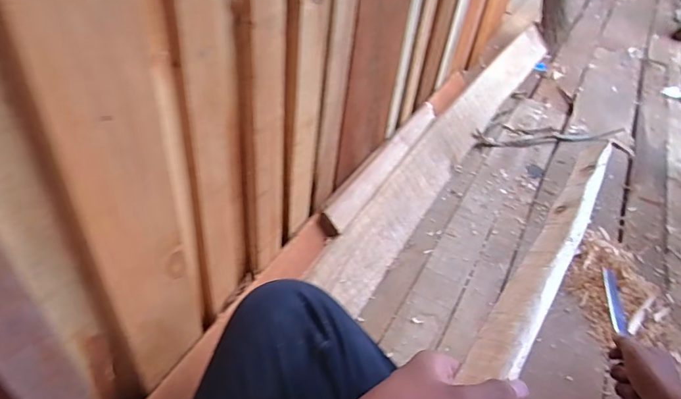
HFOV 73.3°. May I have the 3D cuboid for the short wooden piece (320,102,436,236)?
[{"bbox_3d":[0.105,-0.095,0.988,0.057,0.032,0.531,48,44,-7],"label":"short wooden piece"}]

